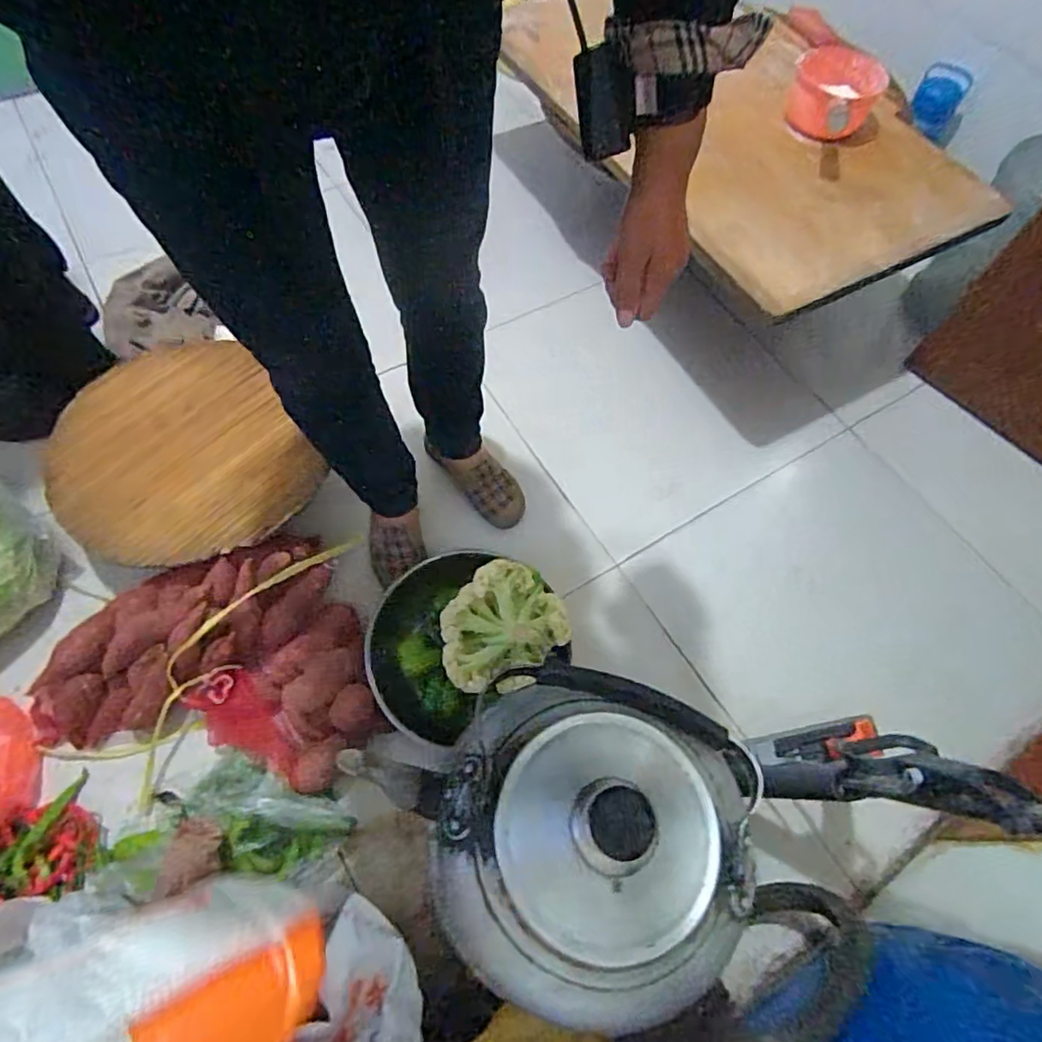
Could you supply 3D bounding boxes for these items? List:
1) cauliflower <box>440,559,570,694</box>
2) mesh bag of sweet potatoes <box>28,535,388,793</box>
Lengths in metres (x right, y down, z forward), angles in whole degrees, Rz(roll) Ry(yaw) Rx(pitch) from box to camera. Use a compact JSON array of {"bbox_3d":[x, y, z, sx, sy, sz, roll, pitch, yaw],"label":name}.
[{"bbox_3d":[-0.027,0.164,0.880,0.160,0.118,0.198,39,68,16],"label":"cauliflower"},{"bbox_3d":[-0.447,0.228,0.861,0.442,0.105,0.346,-13,64,-9],"label":"mesh bag of sweet potatoes"}]

